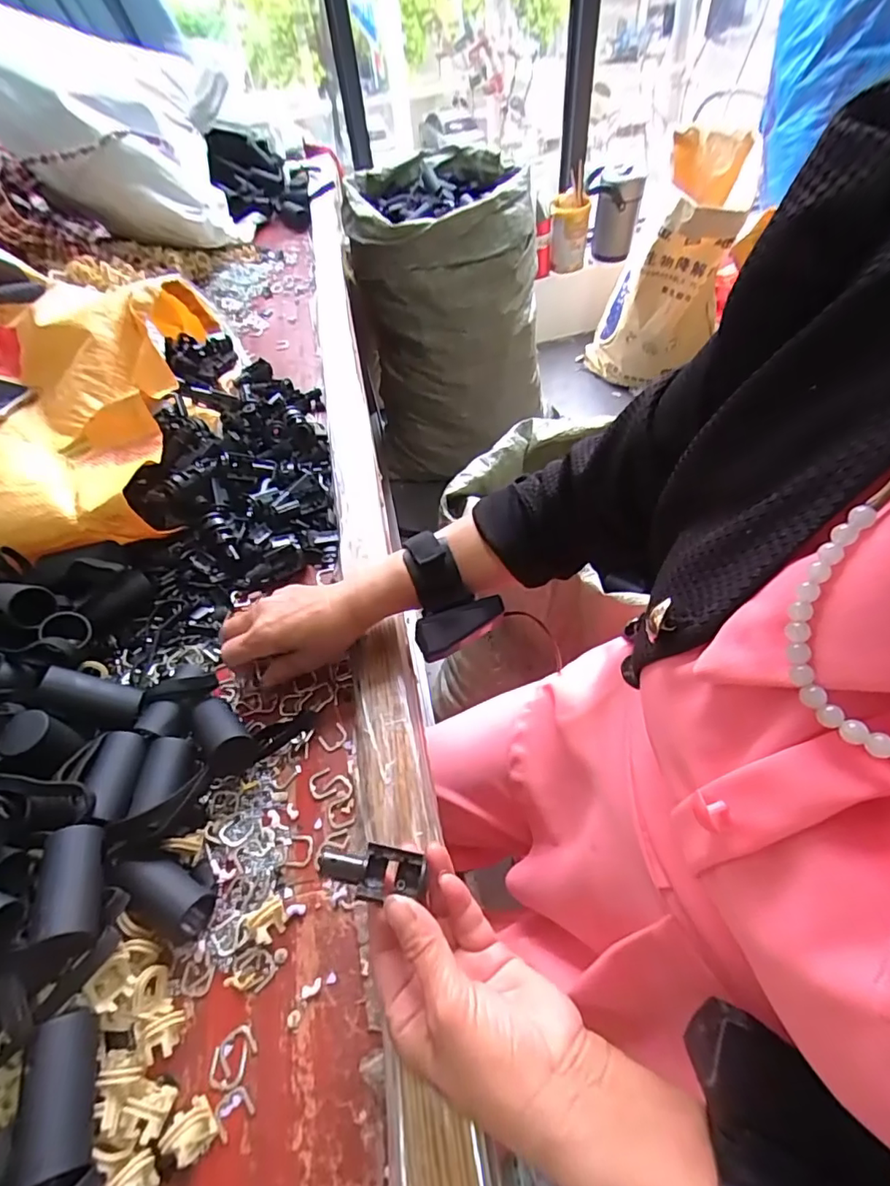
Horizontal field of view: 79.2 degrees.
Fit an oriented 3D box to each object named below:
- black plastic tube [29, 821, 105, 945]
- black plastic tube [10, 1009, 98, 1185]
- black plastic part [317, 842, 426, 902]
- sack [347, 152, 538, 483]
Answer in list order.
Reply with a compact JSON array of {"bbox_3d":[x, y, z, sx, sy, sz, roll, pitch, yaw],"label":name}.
[{"bbox_3d":[-0.210,0.163,0.303,0.026,0.027,0.063,-21,55,-10],"label":"black plastic tube"},{"bbox_3d":[-0.185,0.243,0.257,0.024,0.023,0.069,-20,54,-9],"label":"black plastic tube"},{"bbox_3d":[-0.037,0.141,0.272,0.052,0.014,0.023,9,54,-6],"label":"black plastic part"},{"bbox_3d":[0.017,-0.606,1.316,0.416,0.657,0.334,-5,53,2],"label":"sack"}]

